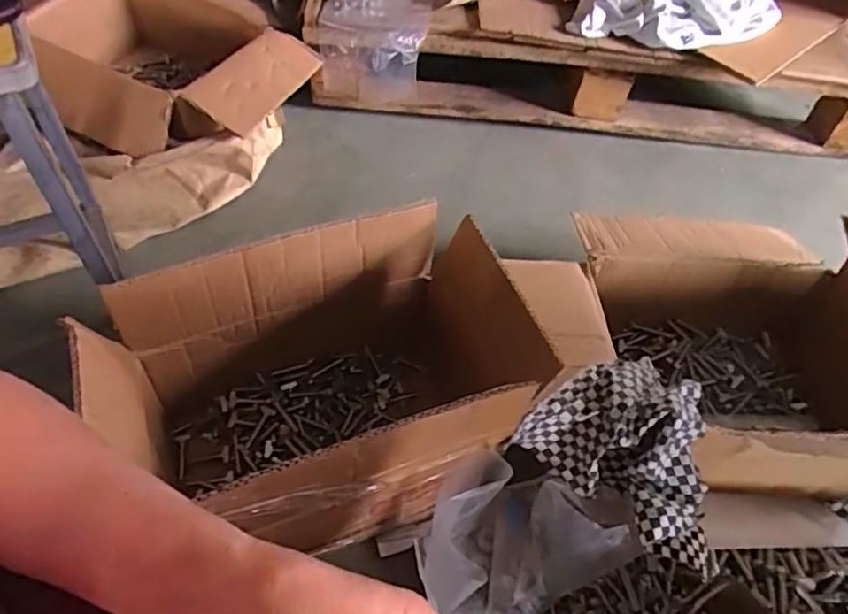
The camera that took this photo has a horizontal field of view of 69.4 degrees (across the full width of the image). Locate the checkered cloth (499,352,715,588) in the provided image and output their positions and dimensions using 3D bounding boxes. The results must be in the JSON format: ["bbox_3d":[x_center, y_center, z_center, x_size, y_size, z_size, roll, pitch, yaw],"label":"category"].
[{"bbox_3d":[0.211,0.137,0.620,0.213,0.104,0.174,25,55,14],"label":"checkered cloth"}]

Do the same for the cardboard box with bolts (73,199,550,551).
[{"bbox_3d":[-0.101,0.089,0.643,0.380,0.259,0.251,-14,55,-15],"label":"cardboard box with bolts"}]

